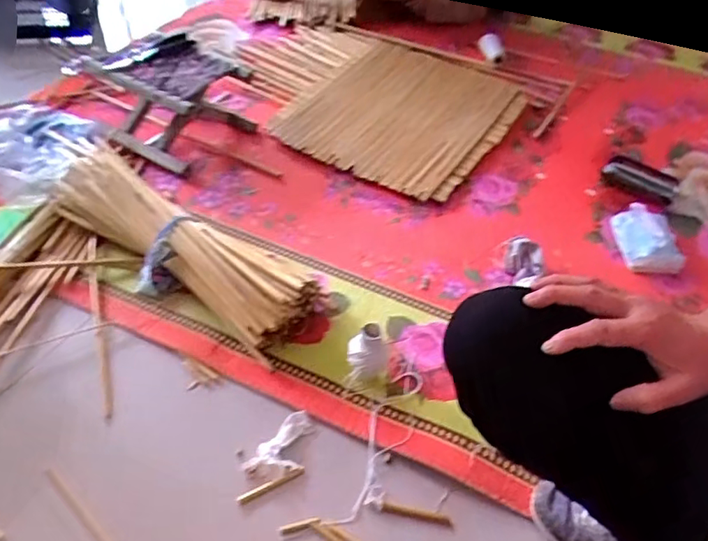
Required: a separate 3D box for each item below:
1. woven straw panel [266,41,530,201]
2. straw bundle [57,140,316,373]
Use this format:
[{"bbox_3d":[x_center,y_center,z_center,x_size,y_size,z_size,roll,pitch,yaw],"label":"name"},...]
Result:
[{"bbox_3d":[0.144,-0.415,1.408,0.469,0.059,0.623,23,49,15],"label":"woven straw panel"},{"bbox_3d":[-0.319,-0.056,0.959,0.554,0.110,0.171,26,50,17],"label":"straw bundle"}]

